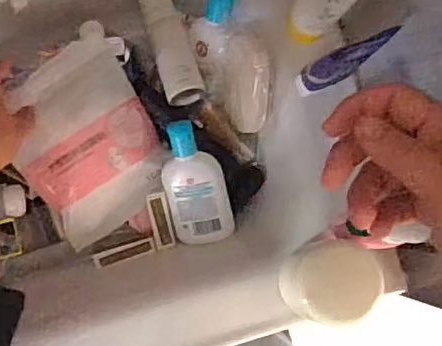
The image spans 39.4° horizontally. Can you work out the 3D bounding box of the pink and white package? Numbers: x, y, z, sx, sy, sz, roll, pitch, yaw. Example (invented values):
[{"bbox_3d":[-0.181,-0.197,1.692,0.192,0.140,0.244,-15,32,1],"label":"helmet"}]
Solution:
[{"bbox_3d":[-0.133,-0.029,0.619,0.131,0.030,0.172,-28,90,-8],"label":"pink and white package"}]

